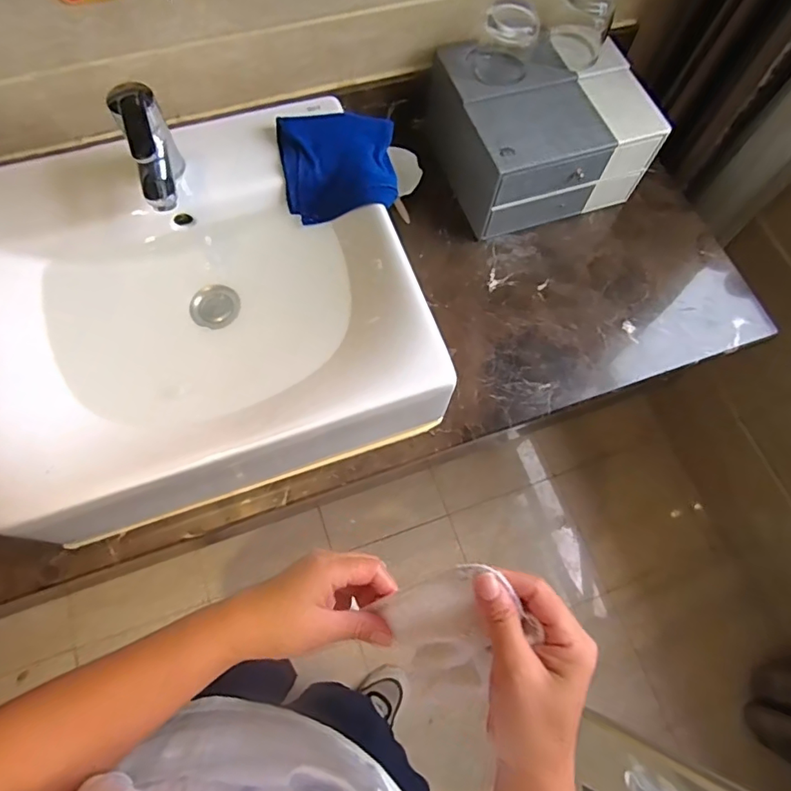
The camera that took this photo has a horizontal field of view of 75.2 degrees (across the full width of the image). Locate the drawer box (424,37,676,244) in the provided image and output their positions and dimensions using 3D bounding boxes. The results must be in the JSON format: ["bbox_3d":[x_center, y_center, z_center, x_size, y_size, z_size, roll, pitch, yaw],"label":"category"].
[{"bbox_3d":[0.205,-0.386,0.746,0.250,0.136,0.224,-18,71,-10],"label":"drawer box"}]

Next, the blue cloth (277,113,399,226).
[{"bbox_3d":[-0.070,-0.283,0.639,0.141,0.053,0.131,-5,70,-5],"label":"blue cloth"}]

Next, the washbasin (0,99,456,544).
[{"bbox_3d":[-0.221,-0.104,0.617,0.447,0.135,0.408,-18,71,-9],"label":"washbasin"}]

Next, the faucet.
[{"bbox_3d":[-0.253,-0.250,0.548,0.044,0.113,0.127,-20,72,-10],"label":"faucet"}]

